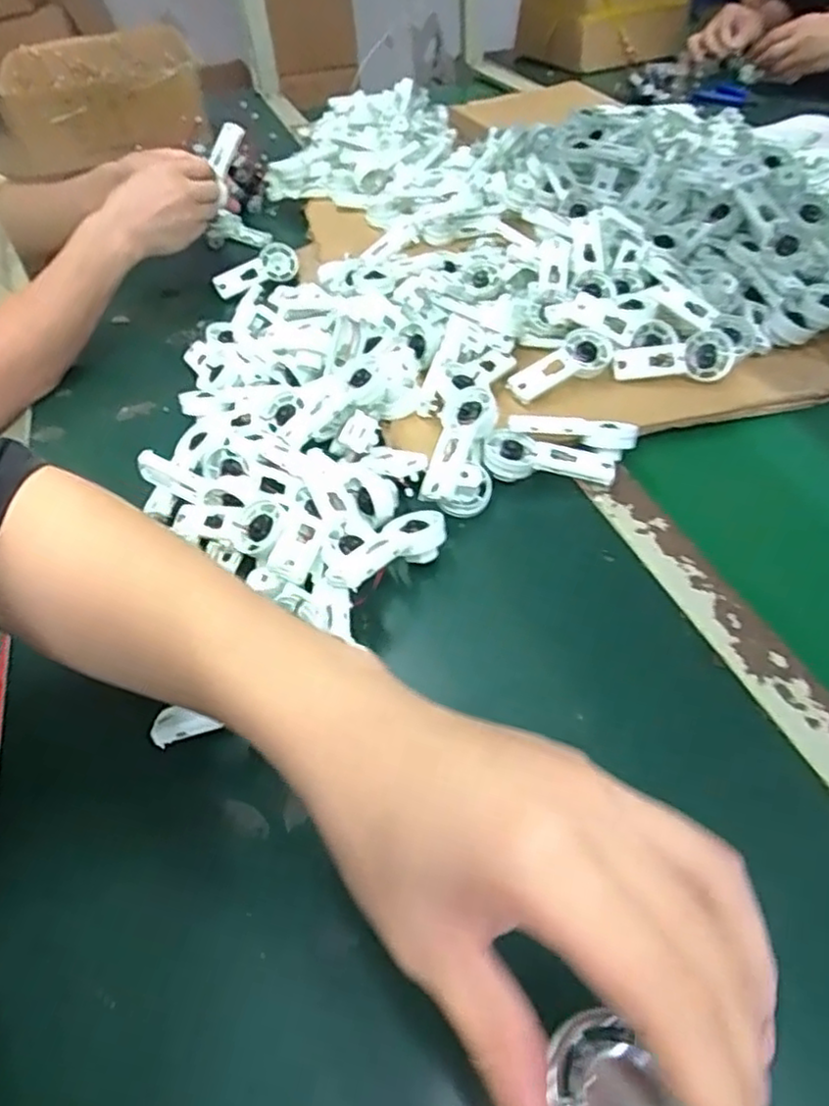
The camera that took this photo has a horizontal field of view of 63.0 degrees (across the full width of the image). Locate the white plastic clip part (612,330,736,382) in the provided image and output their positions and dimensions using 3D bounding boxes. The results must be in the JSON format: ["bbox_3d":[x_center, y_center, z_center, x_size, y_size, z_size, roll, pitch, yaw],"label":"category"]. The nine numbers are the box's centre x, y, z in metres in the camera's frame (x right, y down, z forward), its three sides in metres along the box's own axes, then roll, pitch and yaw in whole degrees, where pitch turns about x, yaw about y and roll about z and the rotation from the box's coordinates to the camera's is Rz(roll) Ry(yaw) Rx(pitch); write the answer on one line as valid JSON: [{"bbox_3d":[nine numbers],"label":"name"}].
[{"bbox_3d":[0.214,-0.158,0.560,0.094,0.012,0.039,-8,87,7],"label":"white plastic clip part"}]

